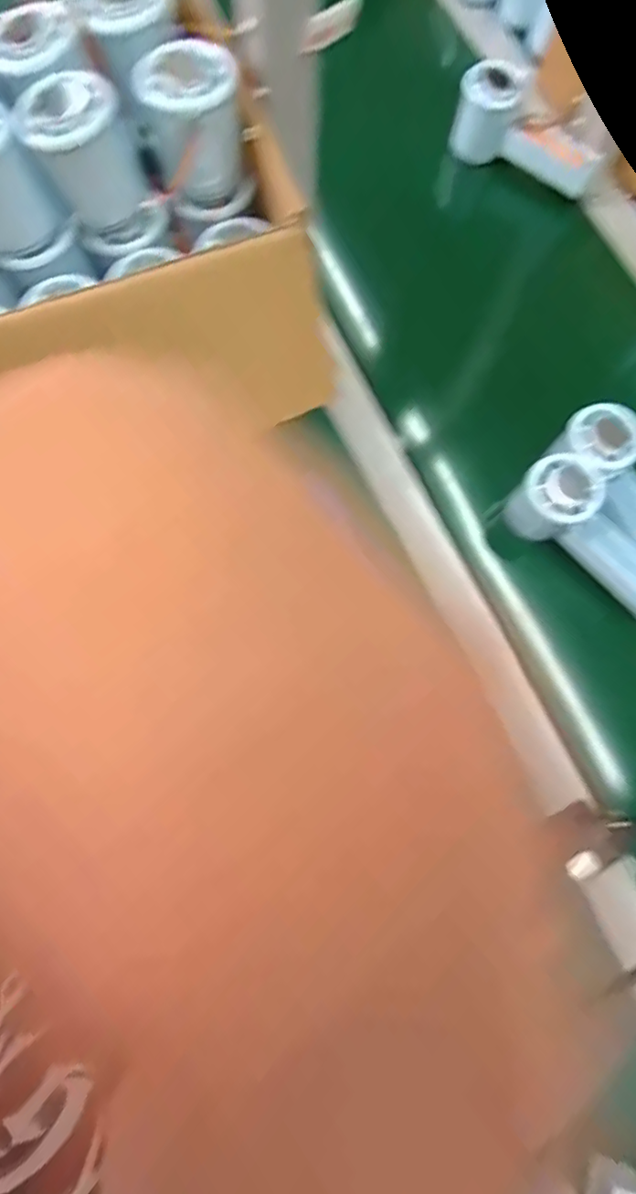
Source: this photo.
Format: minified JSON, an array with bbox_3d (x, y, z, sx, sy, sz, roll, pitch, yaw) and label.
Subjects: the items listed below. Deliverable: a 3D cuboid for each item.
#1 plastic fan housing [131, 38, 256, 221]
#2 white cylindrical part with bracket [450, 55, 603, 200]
[{"bbox_3d":[-0.079,-0.299,0.334,0.055,0.067,0.054,-25,78,-8],"label":"plastic fan housing"},{"bbox_3d":[0.211,-0.460,0.518,0.147,0.073,0.037,34,77,7],"label":"white cylindrical part with bracket"}]

